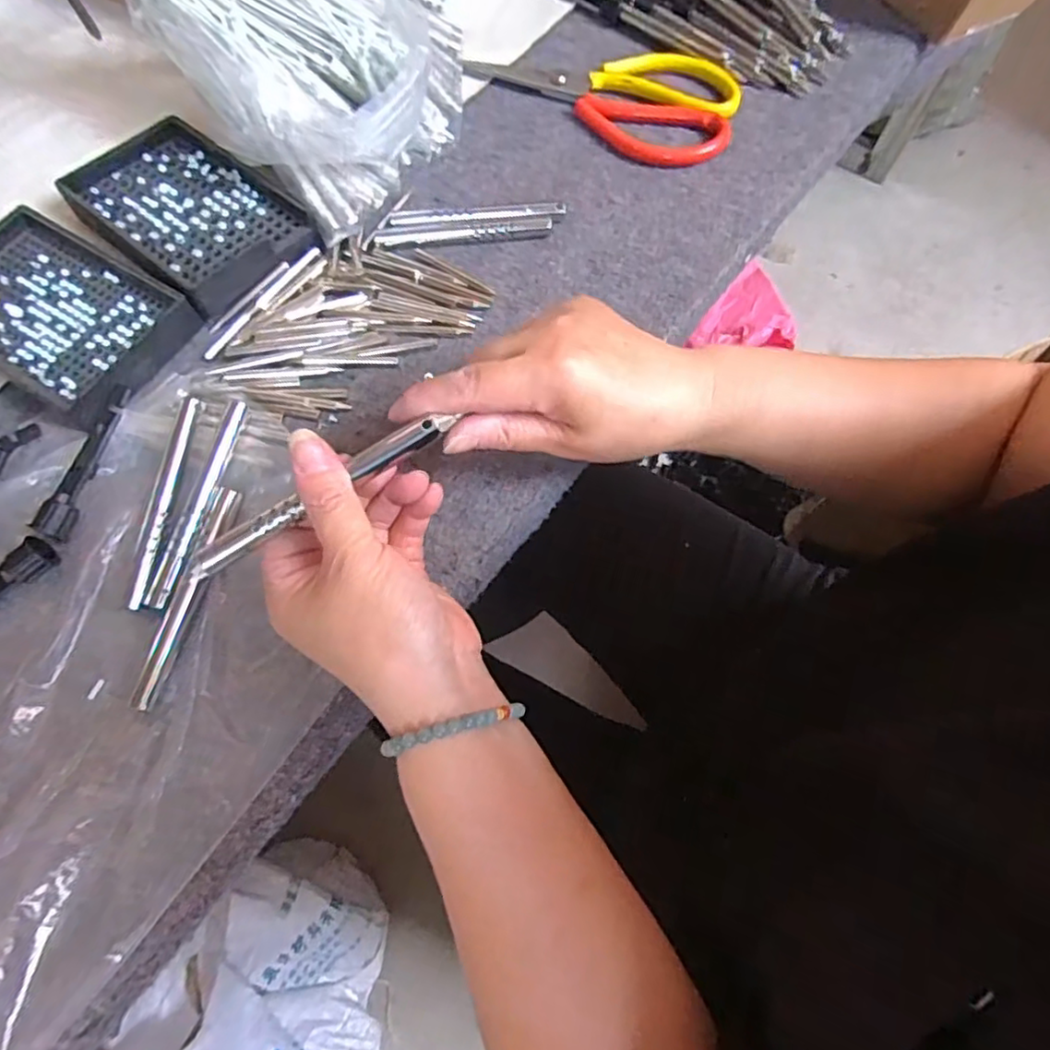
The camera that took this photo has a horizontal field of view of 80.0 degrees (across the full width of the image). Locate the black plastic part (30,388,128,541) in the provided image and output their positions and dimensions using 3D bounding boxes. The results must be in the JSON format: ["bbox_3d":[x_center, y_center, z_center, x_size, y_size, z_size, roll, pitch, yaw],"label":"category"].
[{"bbox_3d":[-0.225,-0.034,0.320,0.014,0.012,0.084,14,68,5],"label":"black plastic part"}]

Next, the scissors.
[{"bbox_3d":[0.053,-0.306,0.444,0.190,0.009,0.103,17,69,6],"label":"scissors"}]

